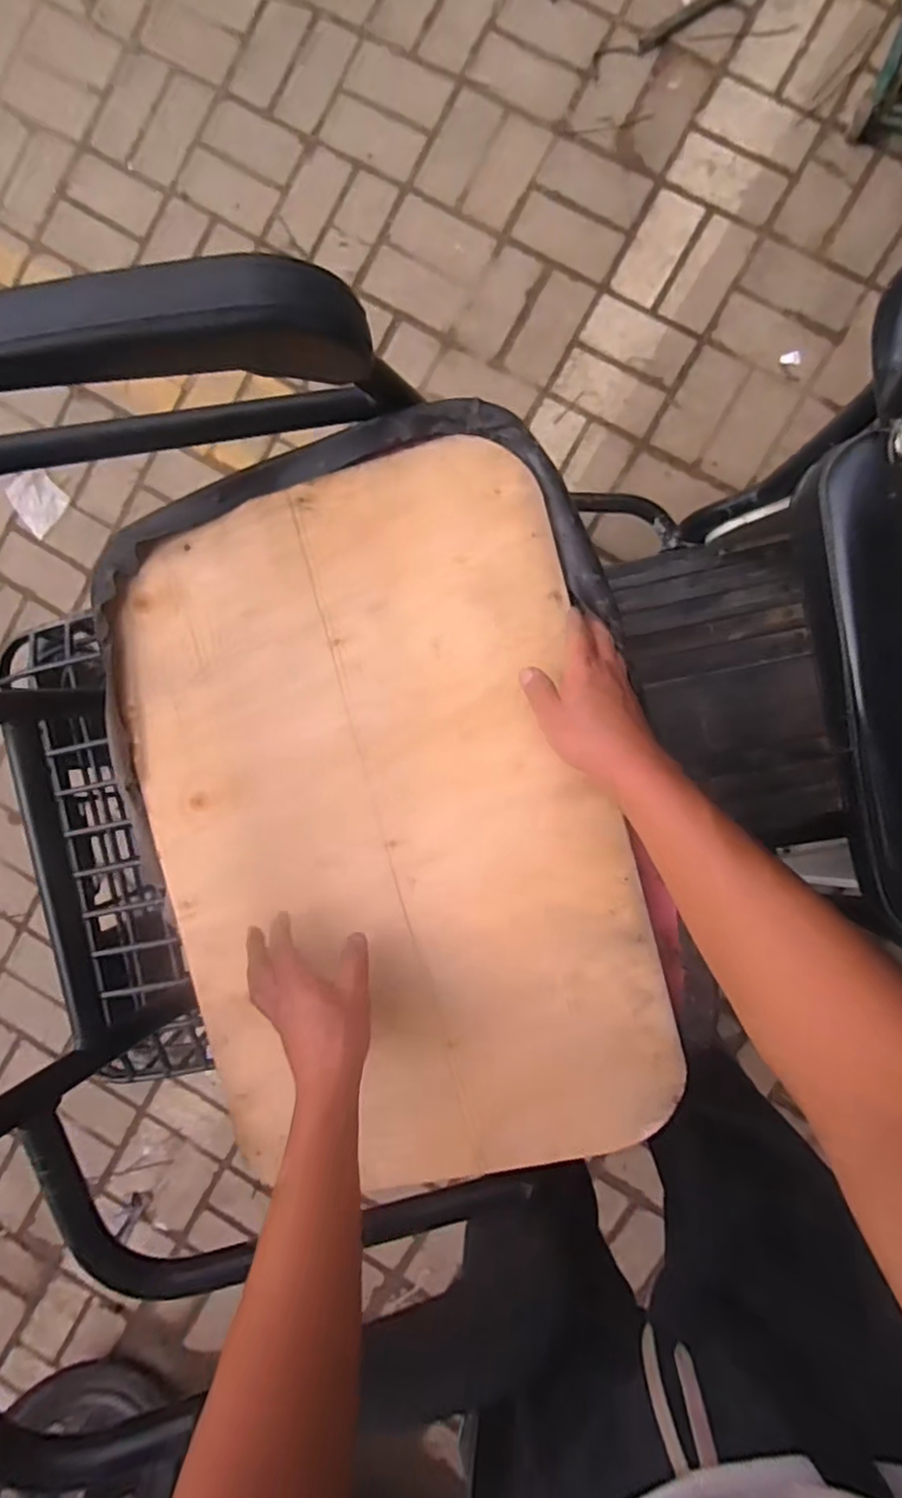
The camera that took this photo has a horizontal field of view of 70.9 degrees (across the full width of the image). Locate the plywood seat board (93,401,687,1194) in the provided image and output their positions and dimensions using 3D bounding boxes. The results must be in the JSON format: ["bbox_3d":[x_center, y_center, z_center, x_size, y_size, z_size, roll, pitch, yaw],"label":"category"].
[{"bbox_3d":[-0.061,0.059,0.562,0.426,0.035,0.629,-15,93,8],"label":"plywood seat board"}]

